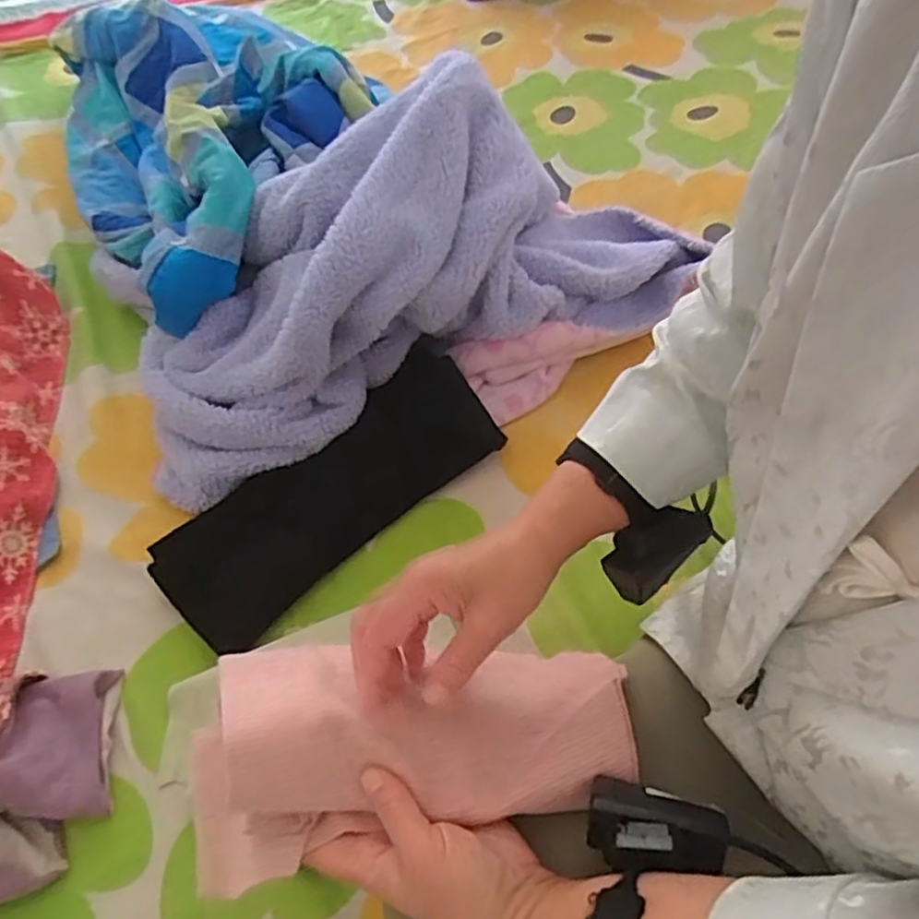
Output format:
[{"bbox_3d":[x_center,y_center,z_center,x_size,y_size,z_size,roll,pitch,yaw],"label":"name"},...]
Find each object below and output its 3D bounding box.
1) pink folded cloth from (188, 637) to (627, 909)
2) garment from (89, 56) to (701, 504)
[{"bbox_3d":[-0.022,0.158,0.407,0.258,0.072,0.121,-4,55,-15],"label":"pink folded cloth"},{"bbox_3d":[-0.054,-0.201,0.722,0.611,0.228,0.244,-23,58,-14],"label":"garment"}]

